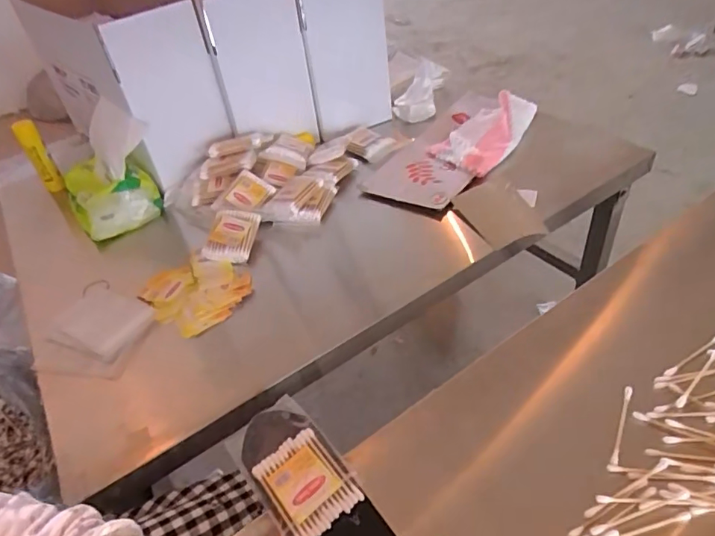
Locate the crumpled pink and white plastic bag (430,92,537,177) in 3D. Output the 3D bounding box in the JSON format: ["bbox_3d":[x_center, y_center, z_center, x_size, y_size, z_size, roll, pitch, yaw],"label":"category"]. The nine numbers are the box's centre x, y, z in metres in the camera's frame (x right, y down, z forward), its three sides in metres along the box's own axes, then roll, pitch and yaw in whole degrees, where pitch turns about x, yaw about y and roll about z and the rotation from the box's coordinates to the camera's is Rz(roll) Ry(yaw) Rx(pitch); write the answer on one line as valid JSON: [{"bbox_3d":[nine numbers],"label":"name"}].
[{"bbox_3d":[0.185,-0.203,0.736,0.109,0.042,0.201,23,52,31],"label":"crumpled pink and white plastic bag"}]

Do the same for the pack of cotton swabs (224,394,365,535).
[{"bbox_3d":[-0.049,0.150,0.376,0.063,0.009,0.108,-33,47,-23],"label":"pack of cotton swabs"}]

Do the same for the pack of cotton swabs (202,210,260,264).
[{"bbox_3d":[-0.154,-0.041,0.615,0.057,0.027,0.065,2,44,12],"label":"pack of cotton swabs"}]

